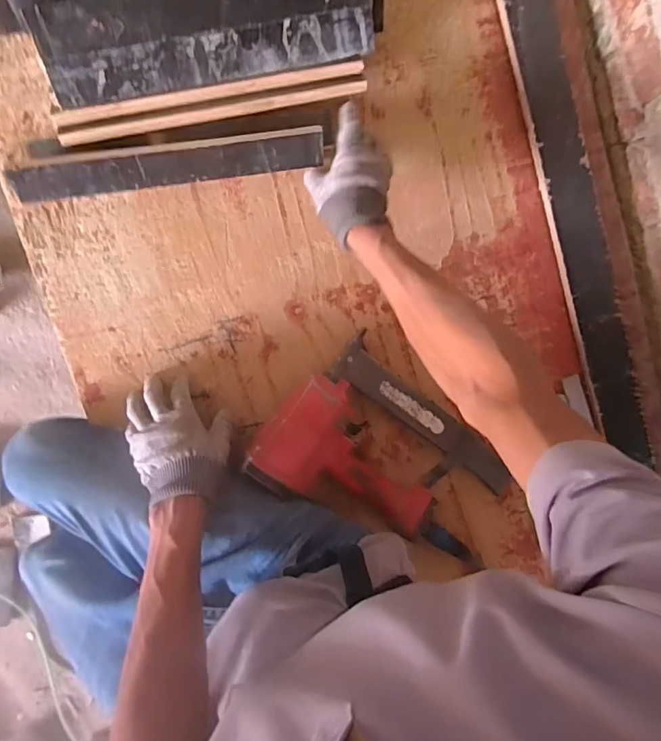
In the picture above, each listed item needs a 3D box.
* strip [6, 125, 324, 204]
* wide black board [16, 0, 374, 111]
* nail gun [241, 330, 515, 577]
[{"bbox_3d":[-0.193,-0.248,0.589,0.368,0.050,0.014,-11,51,-5],"label":"strip"},{"bbox_3d":[-0.133,-0.380,0.541,0.367,0.009,0.100,-13,128,-6],"label":"wide black board"},{"bbox_3d":[0.083,0.133,0.644,0.334,0.076,0.215,40,89,-9],"label":"nail gun"}]

